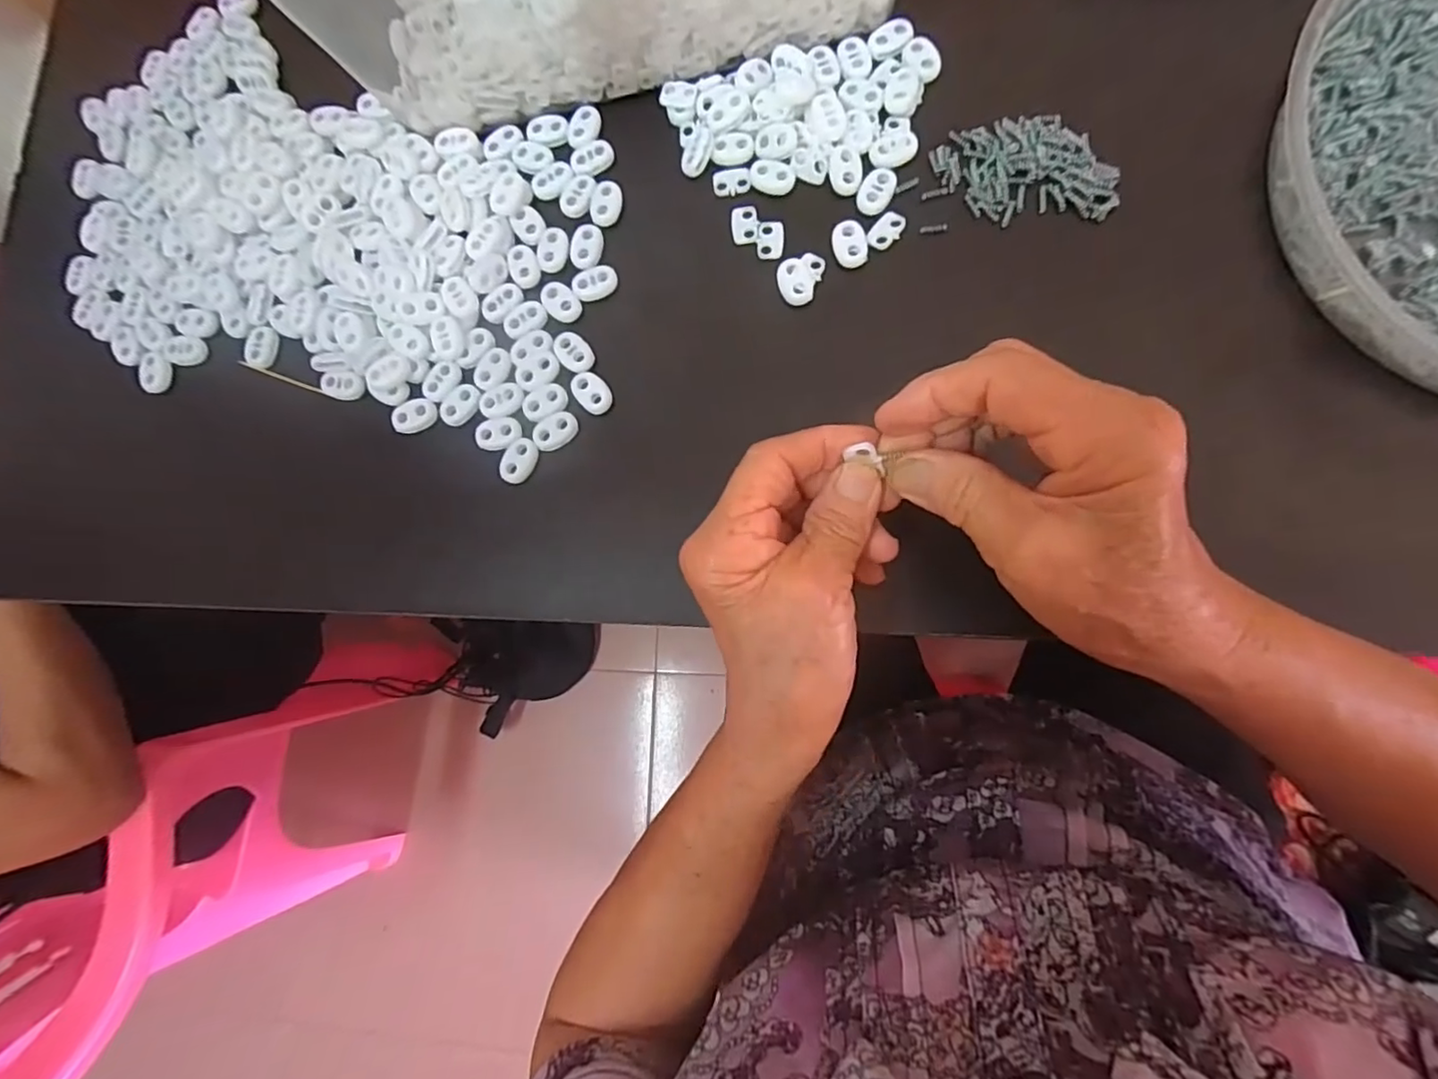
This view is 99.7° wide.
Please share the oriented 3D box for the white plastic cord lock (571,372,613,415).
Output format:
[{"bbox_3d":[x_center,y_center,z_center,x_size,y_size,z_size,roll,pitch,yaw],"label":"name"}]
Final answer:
[{"bbox_3d":[-0.062,-0.071,0.292,0.015,0.004,0.022,-41,81,0],"label":"white plastic cord lock"}]

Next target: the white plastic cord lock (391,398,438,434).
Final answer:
[{"bbox_3d":[-0.150,-0.062,0.299,0.021,0.004,0.016,-14,82,4],"label":"white plastic cord lock"}]

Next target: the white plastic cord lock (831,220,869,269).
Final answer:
[{"bbox_3d":[0.062,-0.140,0.287,0.015,0.004,0.022,-13,82,4],"label":"white plastic cord lock"}]

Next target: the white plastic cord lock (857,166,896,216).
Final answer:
[{"bbox_3d":[0.075,-0.165,0.286,0.016,0.004,0.024,25,86,8],"label":"white plastic cord lock"}]

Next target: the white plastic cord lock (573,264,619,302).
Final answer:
[{"bbox_3d":[-0.061,-0.127,0.300,0.022,0.004,0.016,-19,82,3],"label":"white plastic cord lock"}]

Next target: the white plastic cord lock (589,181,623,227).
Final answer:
[{"bbox_3d":[-0.057,-0.169,0.305,0.015,0.004,0.023,5,84,6],"label":"white plastic cord lock"}]

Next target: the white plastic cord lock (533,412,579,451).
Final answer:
[{"bbox_3d":[-0.079,-0.052,0.290,0.023,0.004,0.015,-30,81,2],"label":"white plastic cord lock"}]

